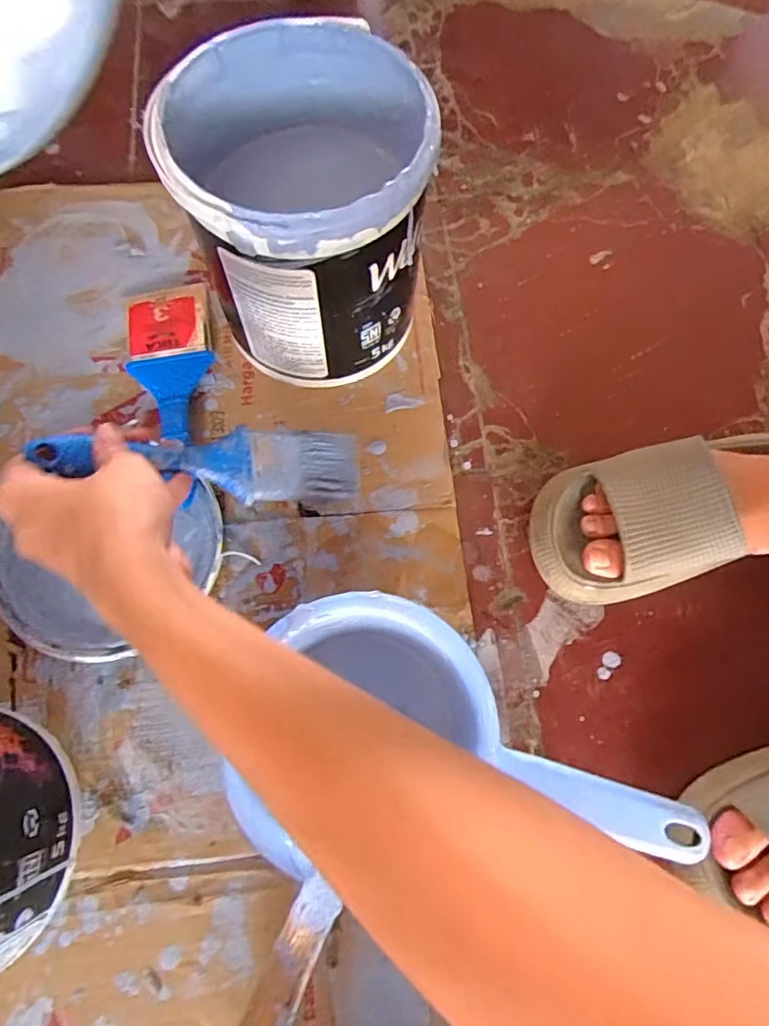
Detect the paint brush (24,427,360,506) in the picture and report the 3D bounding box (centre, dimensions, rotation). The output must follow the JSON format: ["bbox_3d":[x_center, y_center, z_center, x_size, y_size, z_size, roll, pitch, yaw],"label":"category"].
[{"bbox_3d":[-0.101,-0.032,0.350,0.191,0.017,0.044,-1,69,-34],"label":"paint brush"}]

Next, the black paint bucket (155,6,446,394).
[{"bbox_3d":[-0.059,-0.221,0.437,0.168,0.187,0.173,1,72,-2],"label":"black paint bucket"}]

